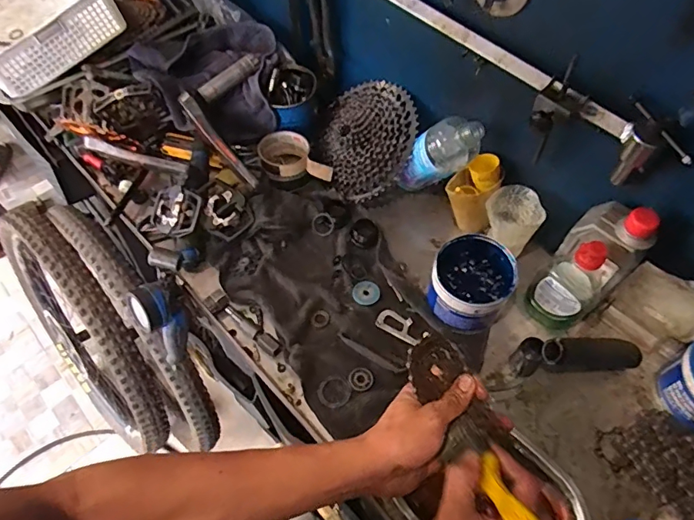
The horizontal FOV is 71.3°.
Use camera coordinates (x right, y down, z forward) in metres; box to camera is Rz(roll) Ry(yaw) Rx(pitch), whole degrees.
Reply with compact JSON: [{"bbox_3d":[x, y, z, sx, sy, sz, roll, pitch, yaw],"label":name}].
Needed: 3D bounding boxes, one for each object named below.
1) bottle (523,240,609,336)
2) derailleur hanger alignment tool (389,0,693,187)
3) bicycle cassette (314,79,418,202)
[{"bbox_3d":[0.276,0.028,0.603,0.050,0.161,0.071,-32,61,-18],"label":"bottle"},{"bbox_3d":[0.181,-0.210,0.570,0.059,0.085,0.424,-35,62,-20],"label":"derailleur hanger alignment tool"},{"bbox_3d":[0.023,-0.194,0.750,0.173,0.052,0.194,-24,67,26],"label":"bicycle cassette"}]

